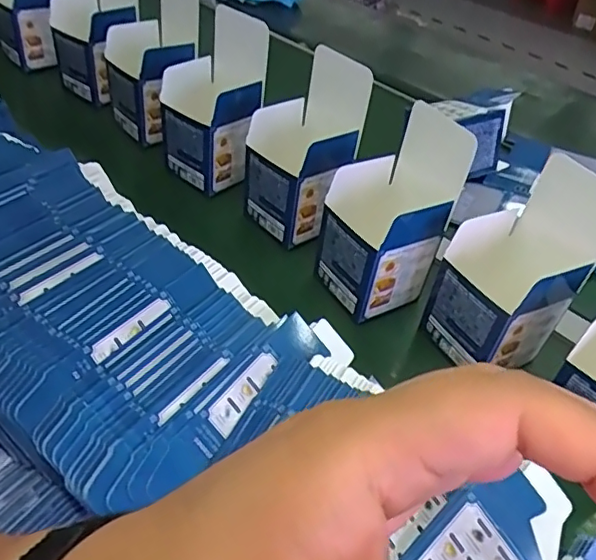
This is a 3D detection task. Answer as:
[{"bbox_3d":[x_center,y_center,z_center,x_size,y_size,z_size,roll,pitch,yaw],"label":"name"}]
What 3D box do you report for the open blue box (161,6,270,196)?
[{"bbox_3d":[-0.093,-0.205,0.660,0.109,0.162,0.113,32,50,24],"label":"open blue box"}]

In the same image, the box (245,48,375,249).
[{"bbox_3d":[0.008,-0.136,0.601,0.108,0.165,0.089,-23,52,-27],"label":"box"}]

